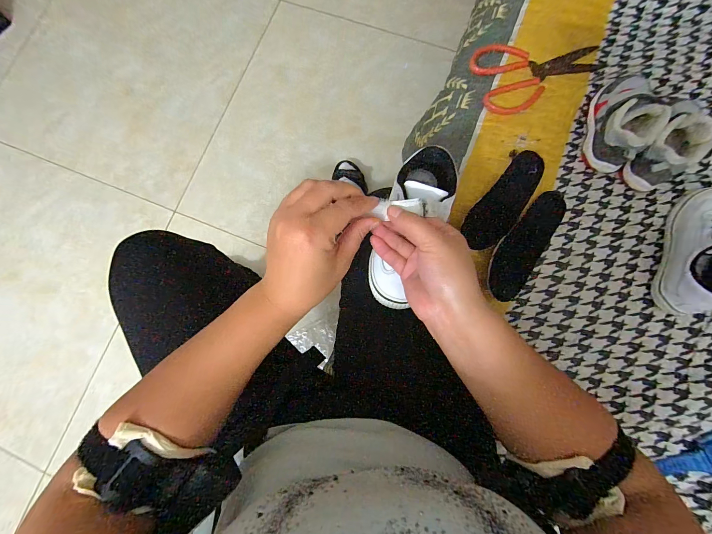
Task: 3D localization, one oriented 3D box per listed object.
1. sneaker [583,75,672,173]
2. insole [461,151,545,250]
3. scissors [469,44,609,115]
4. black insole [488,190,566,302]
[{"bbox_3d":[0.400,-0.226,0.444,0.065,0.073,0.171,16,83,3],"label":"sneaker"},{"bbox_3d":[0.223,-0.098,0.446,0.061,0.008,0.165,41,85,6],"label":"insole"},{"bbox_3d":[0.295,-0.341,0.498,0.207,0.006,0.137,-25,81,0],"label":"scissors"},{"bbox_3d":[0.249,-0.036,0.441,0.068,0.007,0.181,30,85,-7],"label":"black insole"}]

